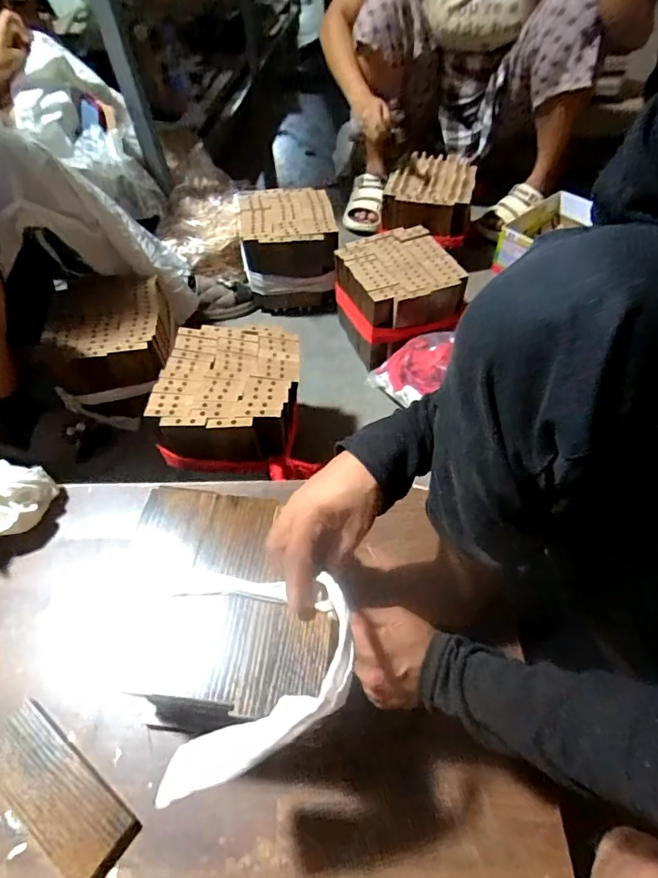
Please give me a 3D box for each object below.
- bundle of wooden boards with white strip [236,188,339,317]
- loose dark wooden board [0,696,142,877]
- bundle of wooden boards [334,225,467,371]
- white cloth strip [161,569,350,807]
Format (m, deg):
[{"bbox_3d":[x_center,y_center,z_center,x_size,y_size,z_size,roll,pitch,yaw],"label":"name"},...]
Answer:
[{"bbox_3d":[-0.089,-0.425,1.065,0.199,0.196,0.205,-6,53,-2],"label":"bundle of wooden boards with white strip"},{"bbox_3d":[-0.270,0.345,0.455,0.175,0.023,0.069,29,60,22],"label":"loose dark wooden board"},{"bbox_3d":[0.141,-0.280,0.949,0.207,0.170,0.229,-16,54,-9],"label":"bundle of wooden boards"},{"bbox_3d":[-0.054,0.174,0.355,0.156,0.027,0.153,-17,51,16],"label":"white cloth strip"}]

